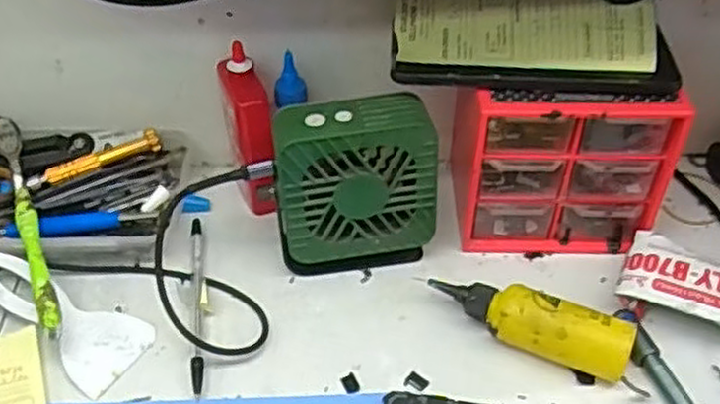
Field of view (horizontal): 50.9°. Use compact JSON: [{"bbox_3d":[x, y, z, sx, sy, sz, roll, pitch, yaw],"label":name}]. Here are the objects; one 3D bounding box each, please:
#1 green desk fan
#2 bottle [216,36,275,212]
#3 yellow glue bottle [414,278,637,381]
[{"bbox_3d":[-0.004,-0.007,0.480,0.099,0.111,0.044,-6,43,-9],"label":"green desk fan"},{"bbox_3d":[-0.075,-0.043,0.512,0.029,0.118,0.044,-7,43,-9],"label":"bottle"},{"bbox_3d":[0.097,0.073,0.450,0.122,0.037,0.028,18,45,16],"label":"yellow glue bottle"}]

